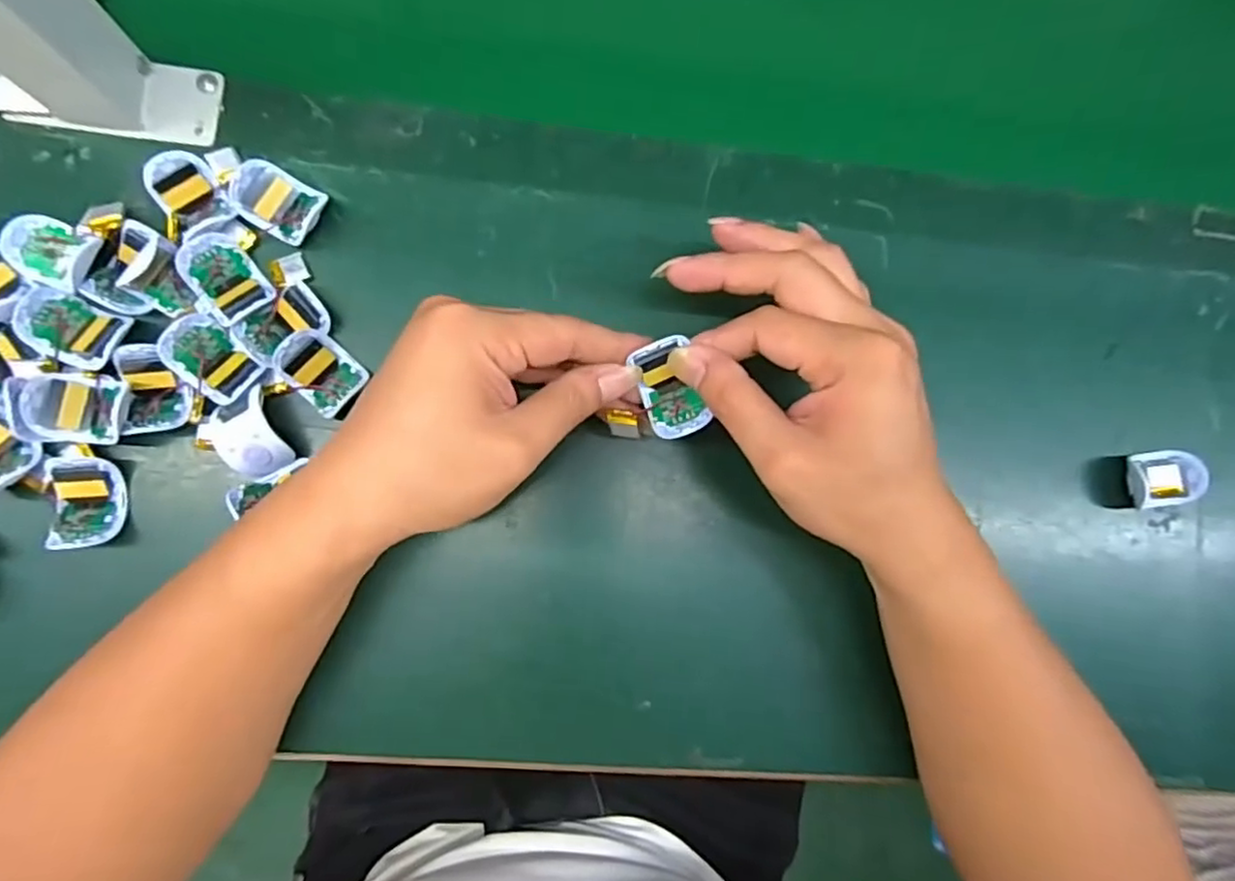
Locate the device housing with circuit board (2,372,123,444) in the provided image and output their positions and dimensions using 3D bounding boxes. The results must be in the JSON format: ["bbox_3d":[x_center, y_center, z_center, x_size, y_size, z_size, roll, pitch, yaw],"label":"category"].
[{"bbox_3d":[-0.250,-0.015,0.308,0.044,0.015,0.031,2,86,-6],"label":"device housing with circuit board"}]

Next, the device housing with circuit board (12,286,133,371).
[{"bbox_3d":[-0.255,-0.052,0.312,0.042,0.010,0.030,24,84,-4],"label":"device housing with circuit board"}]

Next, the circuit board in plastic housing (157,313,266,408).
[{"bbox_3d":[-0.194,-0.037,0.320,0.043,0.018,0.030,42,83,-2],"label":"circuit board in plastic housing"}]

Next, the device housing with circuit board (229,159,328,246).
[{"bbox_3d":[-0.169,-0.119,0.334,0.042,0.013,0.030,26,84,-4],"label":"device housing with circuit board"}]

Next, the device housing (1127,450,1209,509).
[{"bbox_3d":[0.306,0.023,0.378,0.040,0.016,0.032,-7,87,-7],"label":"device housing"}]

